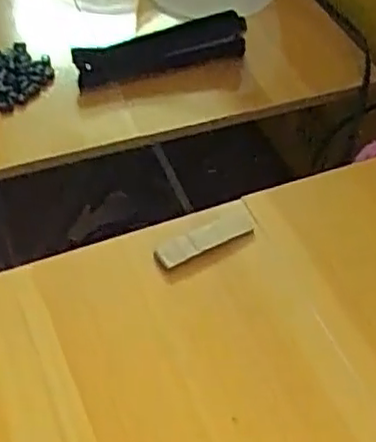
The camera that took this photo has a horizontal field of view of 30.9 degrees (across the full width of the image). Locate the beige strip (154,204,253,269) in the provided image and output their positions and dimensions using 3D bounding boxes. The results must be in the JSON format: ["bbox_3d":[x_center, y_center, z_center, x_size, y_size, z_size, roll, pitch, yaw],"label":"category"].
[{"bbox_3d":[0.015,0.014,0.555,0.089,0.013,0.024,-26,56,-22],"label":"beige strip"}]

